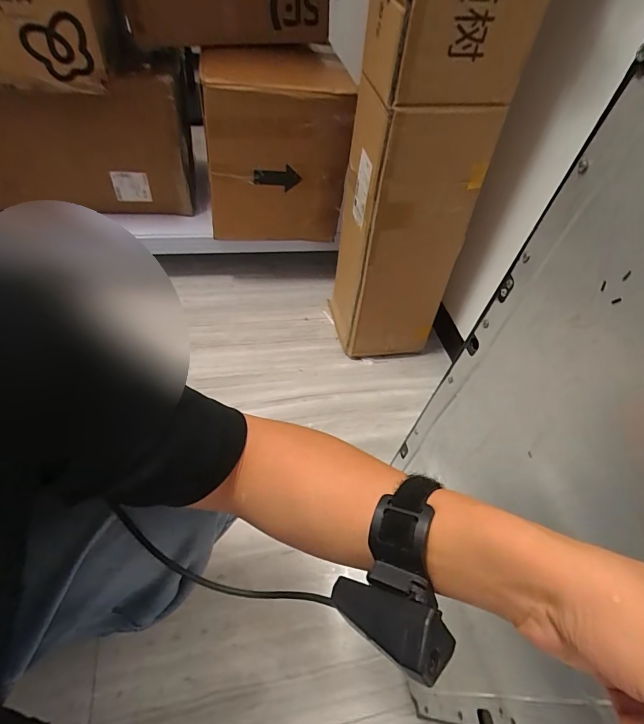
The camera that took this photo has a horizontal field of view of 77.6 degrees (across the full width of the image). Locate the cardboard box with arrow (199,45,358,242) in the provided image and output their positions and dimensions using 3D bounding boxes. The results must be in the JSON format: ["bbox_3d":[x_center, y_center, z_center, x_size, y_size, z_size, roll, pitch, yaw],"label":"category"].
[{"bbox_3d":[-0.100,-0.477,0.908,0.298,0.341,0.194,-3,53,-8],"label":"cardboard box with arrow"}]

